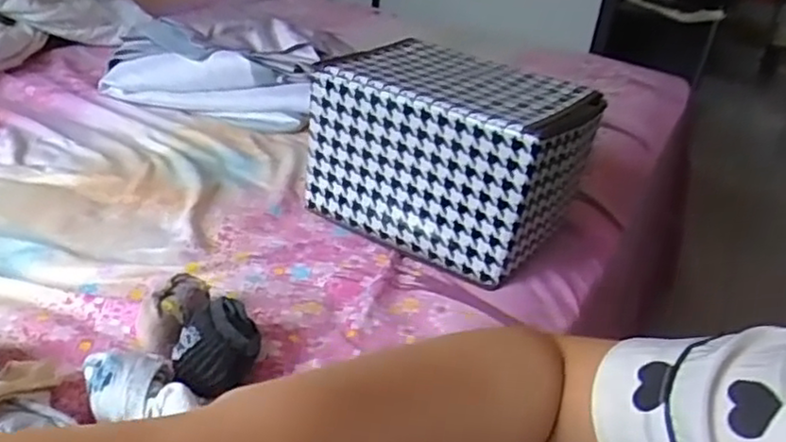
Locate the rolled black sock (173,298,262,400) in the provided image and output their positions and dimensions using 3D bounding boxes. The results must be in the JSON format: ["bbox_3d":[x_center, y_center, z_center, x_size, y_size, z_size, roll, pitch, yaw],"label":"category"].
[{"bbox_3d":[-0.133,0.100,0.516,0.055,0.049,0.080,5,30,-1],"label":"rolled black sock"}]

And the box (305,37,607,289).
[{"bbox_3d":[0.064,-0.081,0.760,0.268,0.157,0.218,25,35,28],"label":"box"}]

